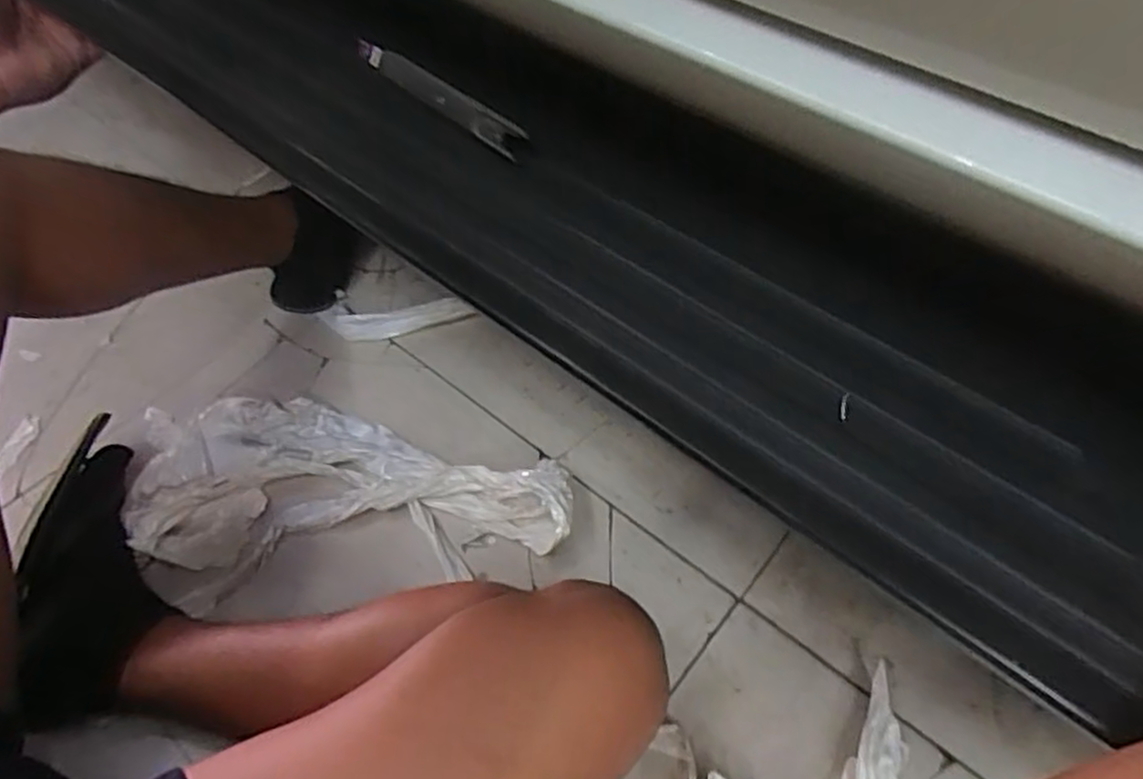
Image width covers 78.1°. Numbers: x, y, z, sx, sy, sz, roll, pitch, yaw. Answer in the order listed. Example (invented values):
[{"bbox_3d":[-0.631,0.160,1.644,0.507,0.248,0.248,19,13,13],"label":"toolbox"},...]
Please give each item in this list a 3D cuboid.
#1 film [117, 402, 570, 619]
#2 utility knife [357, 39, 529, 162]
[{"bbox_3d":[-0.230,0.093,0.685,0.447,0.059,0.210,-1,55,1],"label":"film"},{"bbox_3d":[-0.084,-0.175,0.409,0.015,0.016,0.152,-39,62,-23],"label":"utility knife"}]

